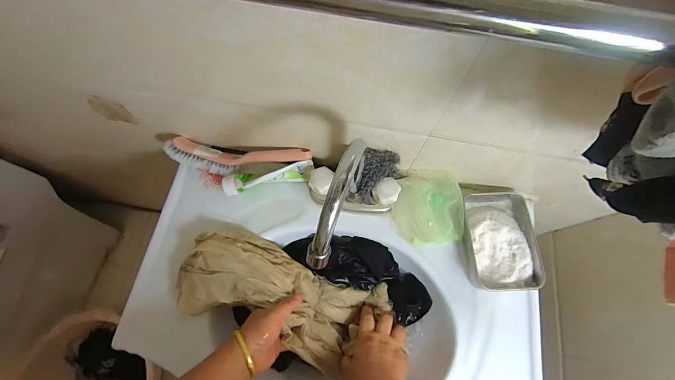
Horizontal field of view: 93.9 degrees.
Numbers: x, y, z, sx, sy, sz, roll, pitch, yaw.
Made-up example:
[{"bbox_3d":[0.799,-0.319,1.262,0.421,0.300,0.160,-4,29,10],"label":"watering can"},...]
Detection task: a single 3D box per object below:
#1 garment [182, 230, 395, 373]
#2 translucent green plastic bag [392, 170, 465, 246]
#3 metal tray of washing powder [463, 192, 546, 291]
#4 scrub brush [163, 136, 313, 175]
[{"bbox_3d":[-0.079,0.161,0.475,0.296,0.051,0.138,28,73,-12],"label":"garment"},{"bbox_3d":[0.146,0.028,0.511,0.106,0.036,0.112,-7,72,-3],"label":"translucent green plastic bag"},{"bbox_3d":[0.253,0.080,0.499,0.105,0.035,0.151,2,72,0],"label":"metal tray of washing powder"},{"bbox_3d":[-0.164,-0.049,0.526,0.240,0.052,0.051,8,72,1],"label":"scrub brush"}]

